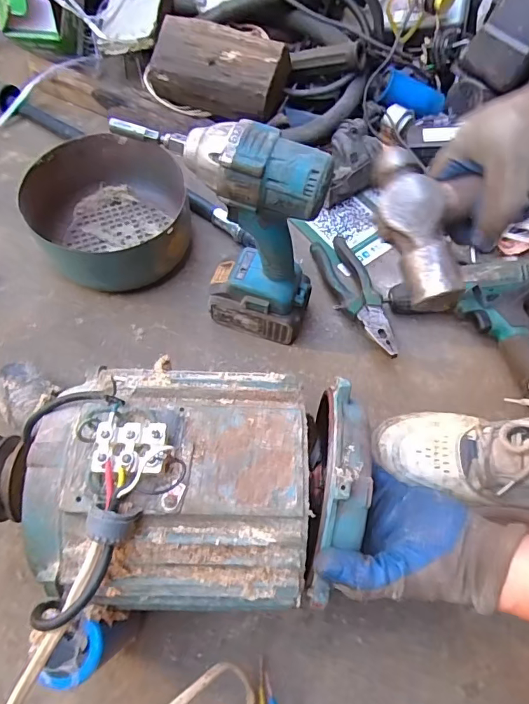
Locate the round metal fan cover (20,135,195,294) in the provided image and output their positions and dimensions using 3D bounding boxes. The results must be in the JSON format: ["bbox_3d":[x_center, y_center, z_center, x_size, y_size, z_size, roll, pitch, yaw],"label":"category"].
[{"bbox_3d":[-0.190,-0.169,0.587,0.169,0.090,0.185,-15,64,-11],"label":"round metal fan cover"}]

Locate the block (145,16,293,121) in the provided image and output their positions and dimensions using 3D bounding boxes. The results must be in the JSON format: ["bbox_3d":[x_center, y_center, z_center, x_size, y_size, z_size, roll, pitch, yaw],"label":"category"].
[{"bbox_3d":[-0.065,-0.412,0.675,0.192,0.075,0.100,14,64,2],"label":"block"}]

